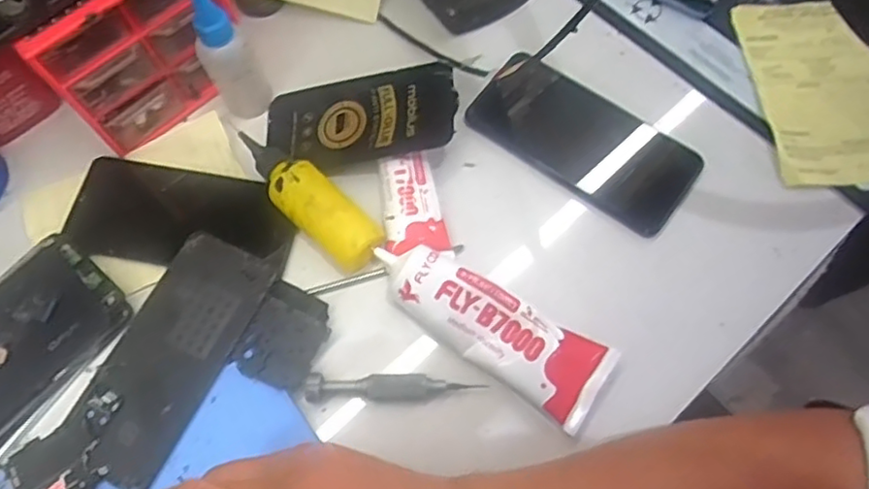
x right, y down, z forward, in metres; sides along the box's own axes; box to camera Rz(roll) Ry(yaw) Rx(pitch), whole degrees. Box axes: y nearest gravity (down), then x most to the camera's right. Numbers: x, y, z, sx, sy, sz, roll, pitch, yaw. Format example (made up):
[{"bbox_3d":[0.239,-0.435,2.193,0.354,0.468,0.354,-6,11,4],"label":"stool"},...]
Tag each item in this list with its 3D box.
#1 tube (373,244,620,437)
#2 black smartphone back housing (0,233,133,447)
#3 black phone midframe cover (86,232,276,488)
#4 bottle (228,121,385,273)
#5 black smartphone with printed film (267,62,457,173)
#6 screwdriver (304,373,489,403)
[{"bbox_3d":[0.034,0.049,0.398,0.152,0.026,0.050,31,73,13],"label":"tube"},{"bbox_3d":[-0.281,0.077,0.400,0.085,0.006,0.175,40,75,16],"label":"black smartphone back housing"},{"bbox_3d":[-0.167,0.068,0.409,0.071,0.004,0.155,23,71,10],"label":"black phone midframe cover"},{"bbox_3d":[-0.088,-0.033,0.432,0.128,0.035,0.037,40,75,16],"label":"bottle"},{"bbox_3d":[-0.054,-0.091,0.459,0.143,0.011,0.068,-2,69,21],"label":"black smartphone with printed film"},{"bbox_3d":[-0.026,0.087,0.394,0.104,0.011,0.016,-1,68,2],"label":"screwdriver"}]

